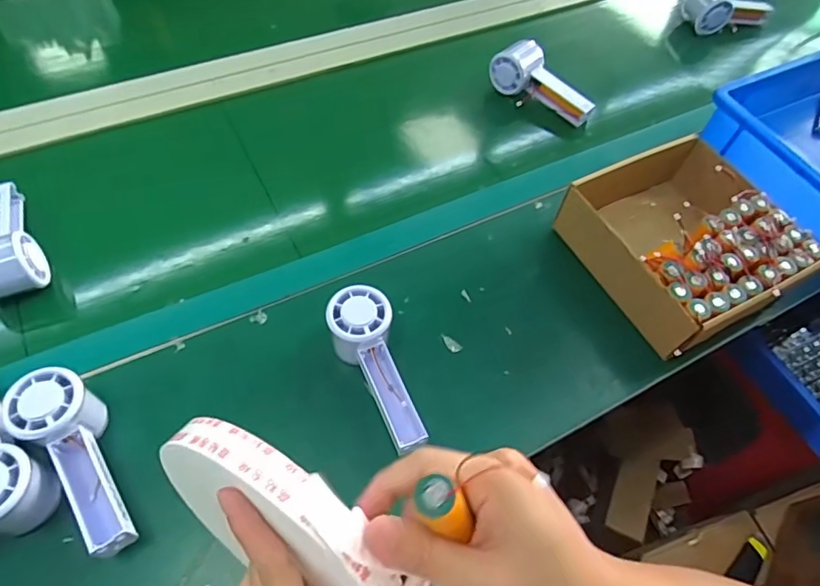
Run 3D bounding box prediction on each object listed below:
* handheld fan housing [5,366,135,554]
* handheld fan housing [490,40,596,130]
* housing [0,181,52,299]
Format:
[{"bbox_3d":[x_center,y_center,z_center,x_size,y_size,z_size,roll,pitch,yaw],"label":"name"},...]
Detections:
[{"bbox_3d":[-0.261,0.131,0.406,0.055,0.053,0.152,-28,64,-19],"label":"handheld fan housing"},{"bbox_3d":[0.187,-0.292,0.726,0.151,0.068,0.055,29,61,14],"label":"handheld fan housing"},{"bbox_3d":[-0.419,-0.060,0.523,0.063,0.050,0.152,-27,64,-19],"label":"housing"}]

